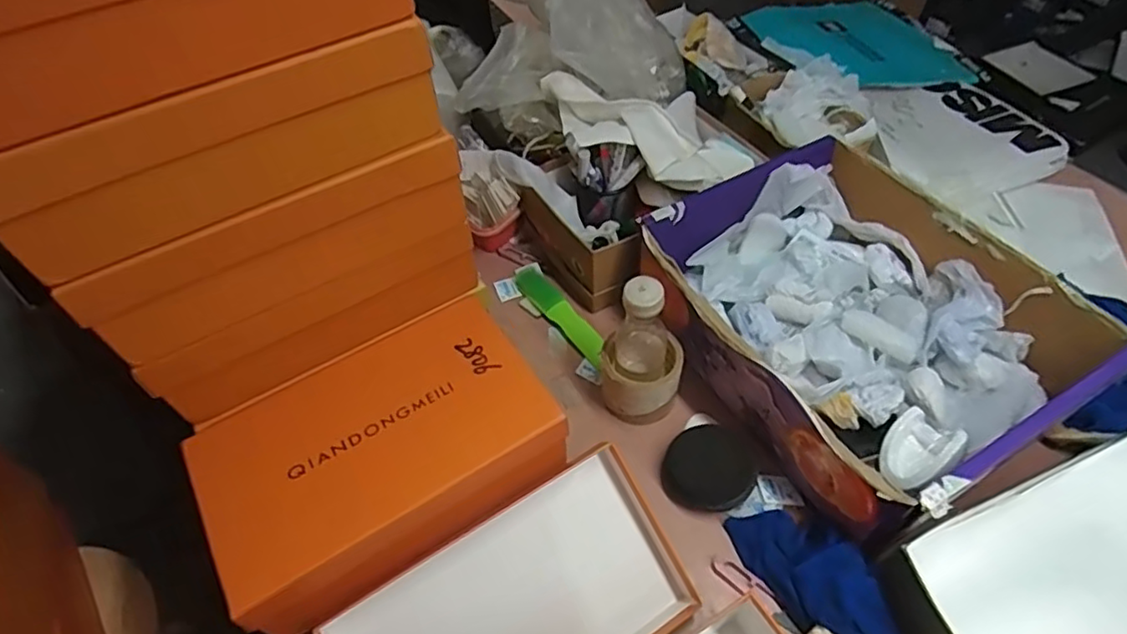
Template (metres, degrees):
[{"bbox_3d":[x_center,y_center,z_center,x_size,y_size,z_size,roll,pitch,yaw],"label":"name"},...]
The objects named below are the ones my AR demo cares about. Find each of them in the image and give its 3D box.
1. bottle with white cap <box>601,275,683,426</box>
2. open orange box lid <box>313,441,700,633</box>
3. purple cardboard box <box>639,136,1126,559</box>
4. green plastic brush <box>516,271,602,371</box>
[{"bbox_3d":[0.085,0.038,0.678,0.086,0.179,0.079,5,53,8],"label":"bottle with white cap"},{"bbox_3d":[-0.035,0.262,0.553,0.292,0.028,0.175,-27,86,-22],"label":"open orange box lid"},{"bbox_3d":[0.318,0.000,0.702,0.328,0.120,0.404,-26,55,-16],"label":"purple cardboard box"},{"bbox_3d":[-0.003,-0.004,0.824,0.035,0.021,0.193,-29,55,-17],"label":"green plastic brush"}]

